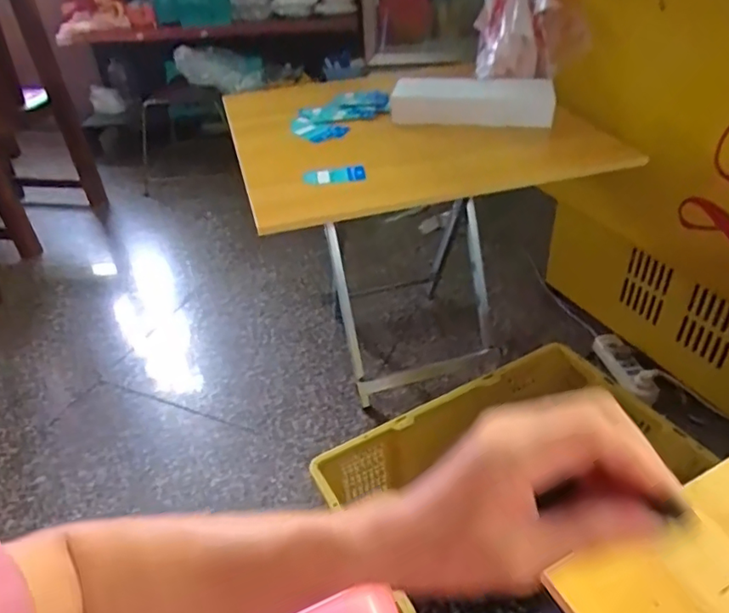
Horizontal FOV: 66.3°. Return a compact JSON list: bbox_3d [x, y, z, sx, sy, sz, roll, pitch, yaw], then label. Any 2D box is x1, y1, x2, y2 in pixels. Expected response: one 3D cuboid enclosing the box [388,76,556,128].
[{"bbox_3d":[0.209,-0.388,1.060,0.382,0.088,0.047,-9,36,-26],"label":"box"}]

